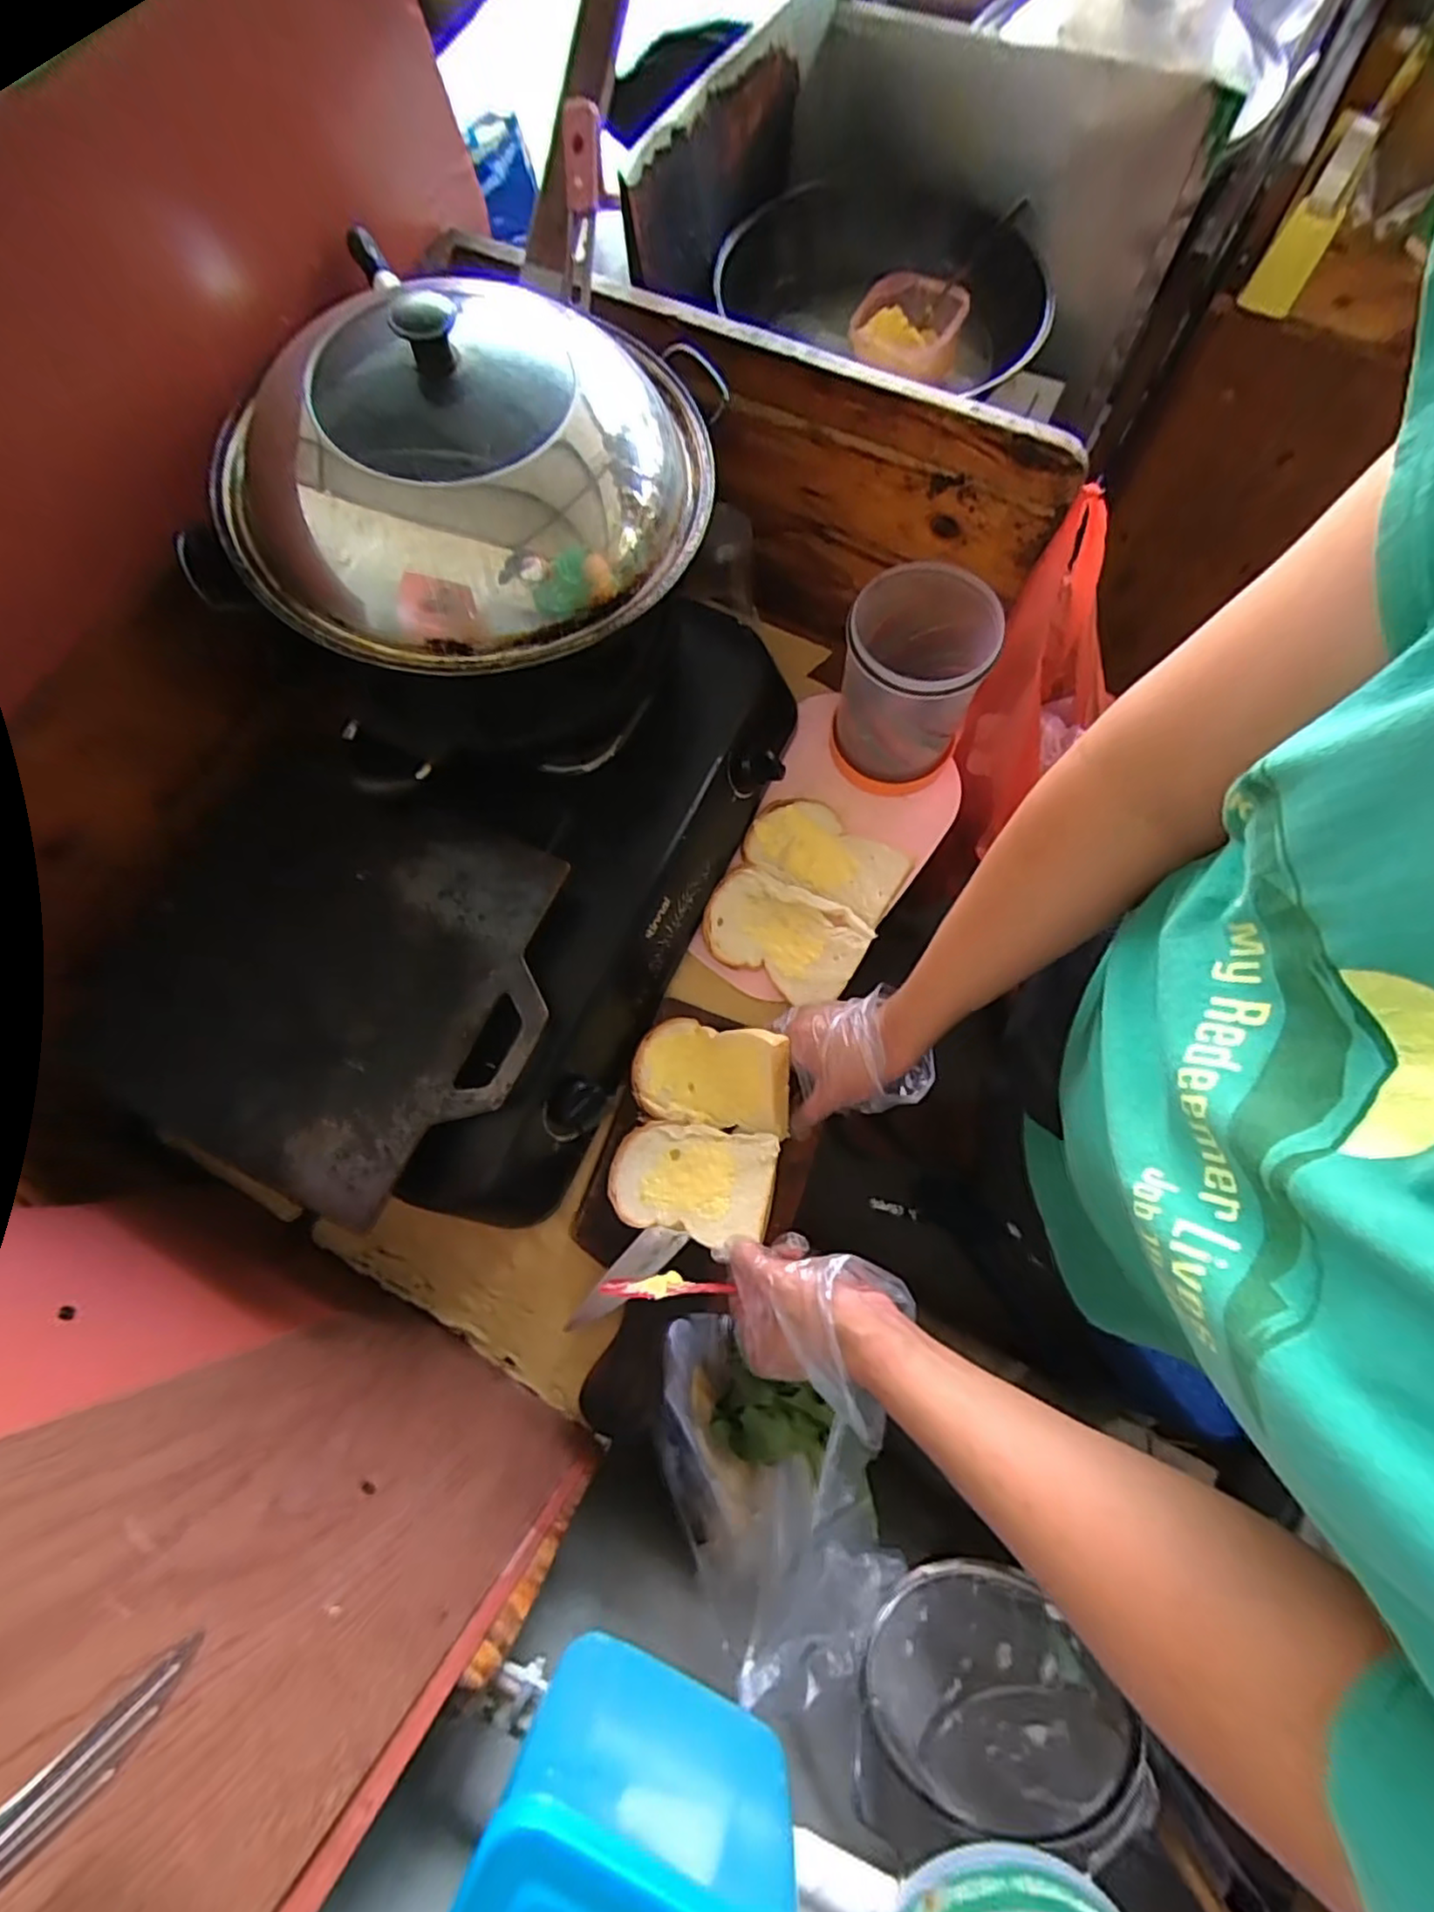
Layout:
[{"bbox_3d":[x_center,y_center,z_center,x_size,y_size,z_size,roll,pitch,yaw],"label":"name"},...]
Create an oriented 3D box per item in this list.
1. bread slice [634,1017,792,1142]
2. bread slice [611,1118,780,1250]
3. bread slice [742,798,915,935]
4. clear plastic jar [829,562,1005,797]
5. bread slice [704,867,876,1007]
[{"bbox_3d":[-0.007,0.101,0.577,0.138,0.029,0.085,4,88,23],"label":"bread slice"},{"bbox_3d":[-0.022,0.180,0.552,0.138,0.010,0.087,1,58,20],"label":"bread slice"},{"bbox_3d":[0.106,-0.097,0.670,0.155,0.026,0.100,28,78,8],"label":"bread slice"},{"bbox_3d":[0.176,-0.251,0.632,0.121,0.156,0.131,0,76,2],"label":"clear plastic jar"},{"bbox_3d":[0.062,-0.022,0.644,0.149,0.009,0.097,30,78,9],"label":"bread slice"}]

